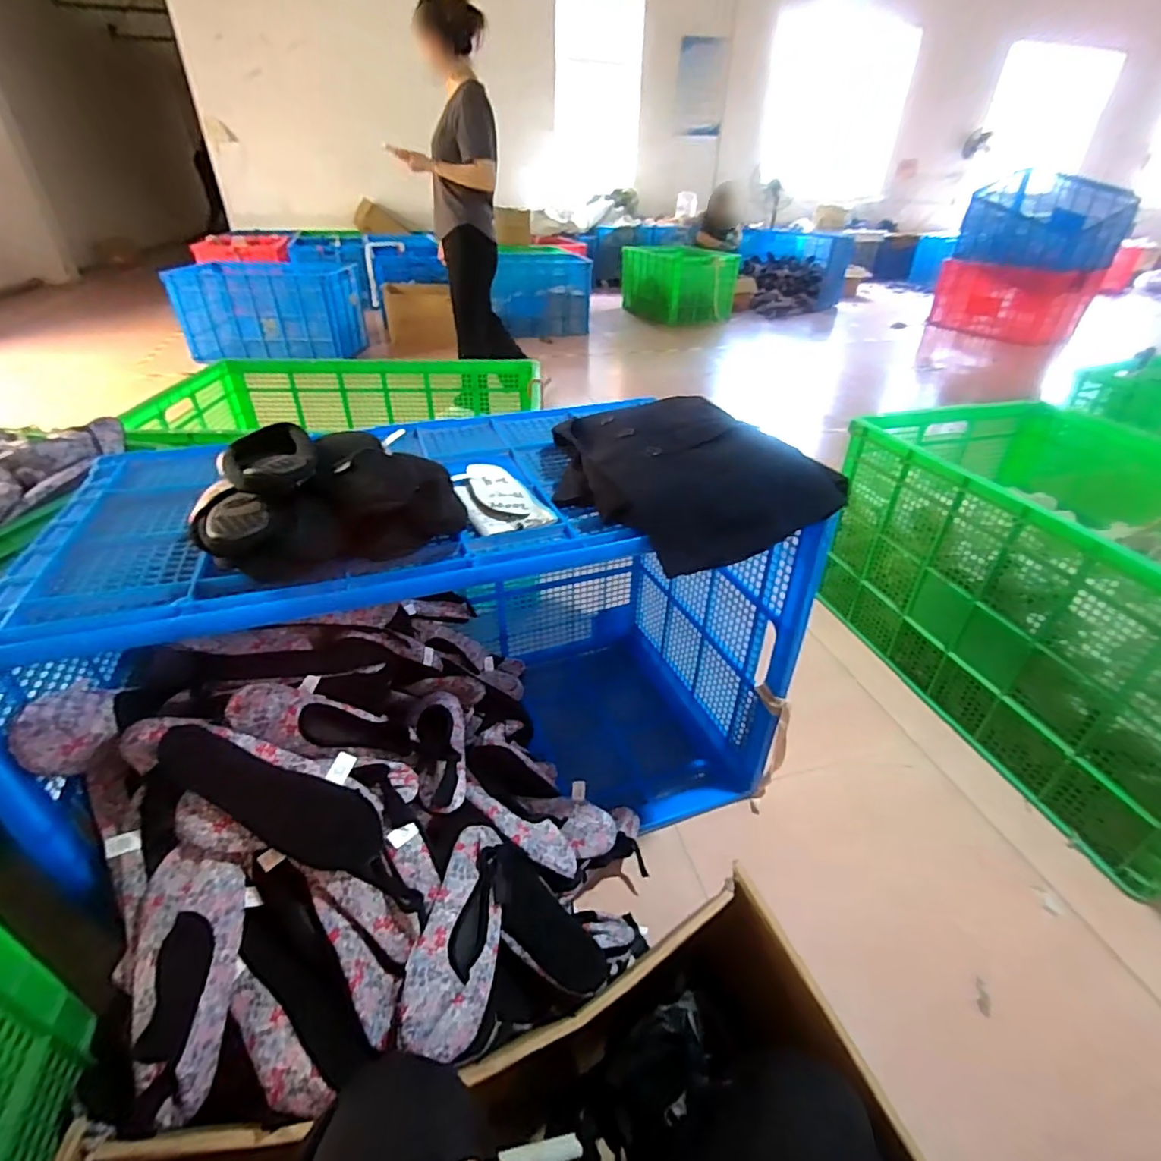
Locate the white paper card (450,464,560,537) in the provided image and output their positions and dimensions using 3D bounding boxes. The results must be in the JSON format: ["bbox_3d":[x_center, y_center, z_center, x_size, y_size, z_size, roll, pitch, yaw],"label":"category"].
[{"bbox_3d":[-0.119,-0.122,0.811,0.104,0.018,0.179,-16,38,-23],"label":"white paper card"}]

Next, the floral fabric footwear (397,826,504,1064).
[{"bbox_3d":[-0.141,0.416,0.678,0.098,0.054,0.240,35,35,-17],"label":"floral fabric footwear"}]

